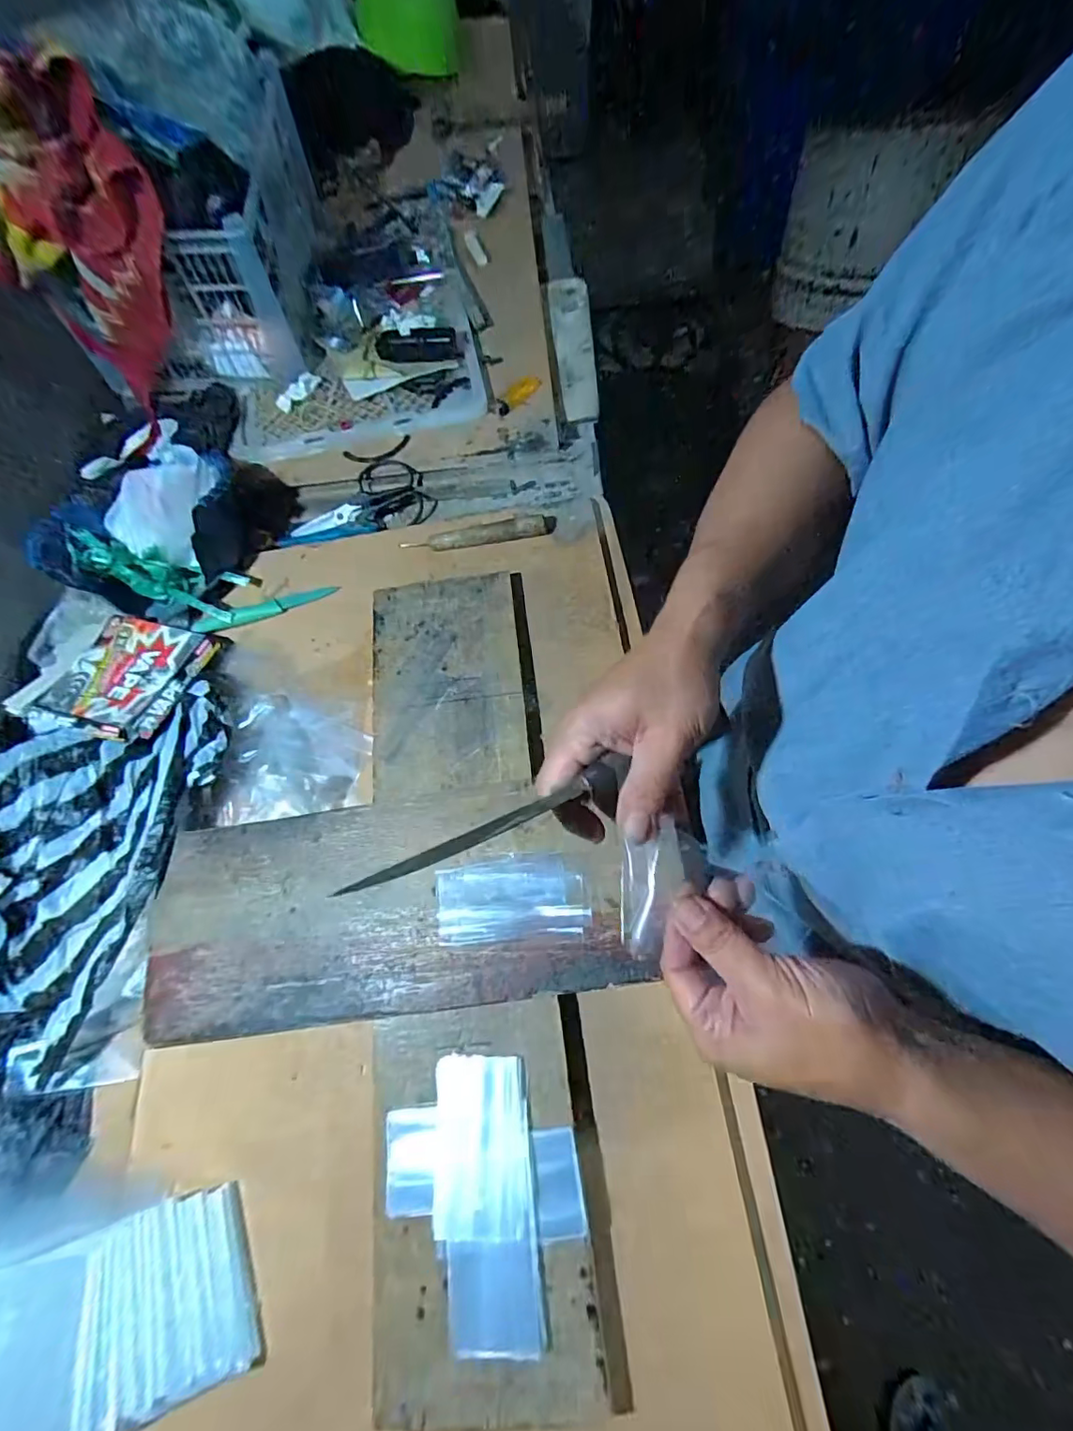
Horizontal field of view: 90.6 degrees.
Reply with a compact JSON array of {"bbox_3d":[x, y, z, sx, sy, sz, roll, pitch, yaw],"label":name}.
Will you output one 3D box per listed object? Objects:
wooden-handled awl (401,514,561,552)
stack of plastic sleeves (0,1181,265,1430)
[{"bbox_3d":[-0.071,-0.223,0.649,0.185,0.018,0.025,-4,69,0],"label":"wooden-handled awl"},{"bbox_3d":[-0.359,0.476,0.398,0.298,0.045,0.134,-16,70,-4],"label":"stack of plastic sleeves"}]

